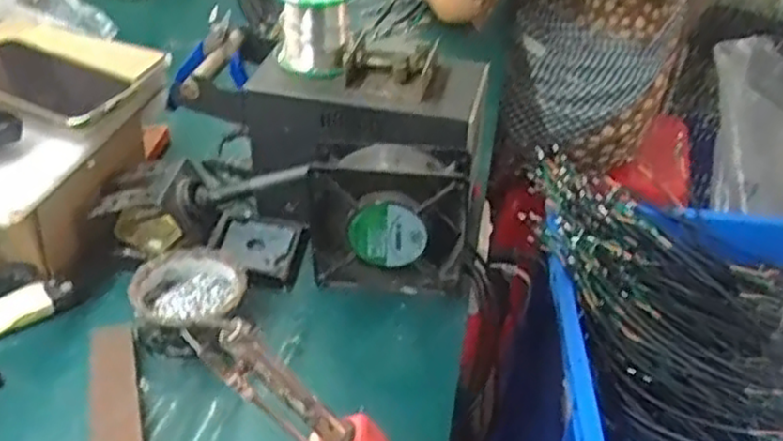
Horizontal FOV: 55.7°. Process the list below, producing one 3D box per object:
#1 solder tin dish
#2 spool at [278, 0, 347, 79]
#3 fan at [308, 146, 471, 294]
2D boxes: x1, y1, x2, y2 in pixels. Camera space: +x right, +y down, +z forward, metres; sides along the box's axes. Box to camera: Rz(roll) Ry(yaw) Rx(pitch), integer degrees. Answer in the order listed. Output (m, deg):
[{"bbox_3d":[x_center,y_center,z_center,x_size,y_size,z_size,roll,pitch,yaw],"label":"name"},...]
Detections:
[{"bbox_3d":[-0.152,0.053,0.557,0.079,0.027,0.066,-11,39,-20],"label":"solder tin dish"},{"bbox_3d":[-0.062,-0.166,0.611,0.059,0.080,0.059,4,36,0],"label":"spool"},{"bbox_3d":[-0.001,-0.007,0.586,0.118,0.115,0.062,6,36,3],"label":"fan"}]

